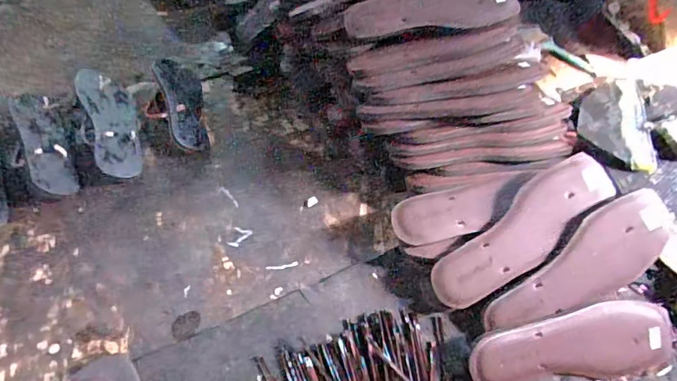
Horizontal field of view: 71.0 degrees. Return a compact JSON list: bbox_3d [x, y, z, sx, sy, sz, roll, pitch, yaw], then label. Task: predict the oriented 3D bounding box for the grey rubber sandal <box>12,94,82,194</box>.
[{"bbox_3d":[-0.491,-0.076,0.785,0.076,0.045,0.211,0,51,-41],"label":"grey rubber sandal"}]

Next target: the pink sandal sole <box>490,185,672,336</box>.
[{"bbox_3d":[0.292,0.098,0.580,0.245,0.014,0.101,-31,99,4],"label":"pink sandal sole"}]

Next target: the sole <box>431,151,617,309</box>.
[{"bbox_3d":[0.233,0.052,0.600,0.261,0.021,0.077,-39,65,-5],"label":"sole"}]

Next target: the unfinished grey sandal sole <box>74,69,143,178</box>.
[{"bbox_3d":[-0.388,-0.113,0.808,0.088,0.027,0.226,-1,55,-38],"label":"unfinished grey sandal sole"}]

